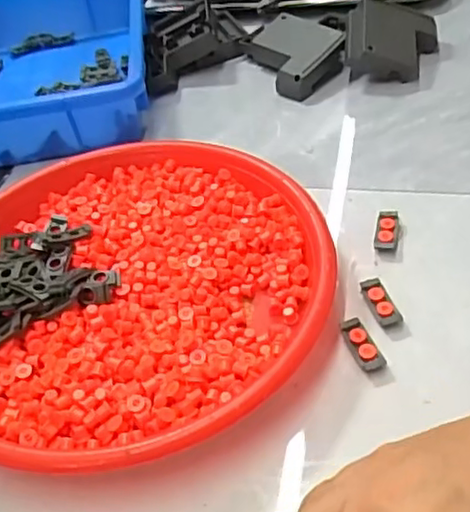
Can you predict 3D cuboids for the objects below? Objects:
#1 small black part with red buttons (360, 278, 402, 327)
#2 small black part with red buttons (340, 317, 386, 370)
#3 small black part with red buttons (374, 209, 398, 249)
[{"bbox_3d":[0.086,0.028,0.377,0.013,0.006,0.034,-14,45,-7],"label":"small black part with red buttons"},{"bbox_3d":[0.071,0.051,0.358,0.013,0.008,0.034,-17,46,-9],"label":"small black part with red buttons"},{"bbox_3d":[0.100,-0.017,0.419,0.013,0.007,0.036,6,47,13],"label":"small black part with red buttons"}]

